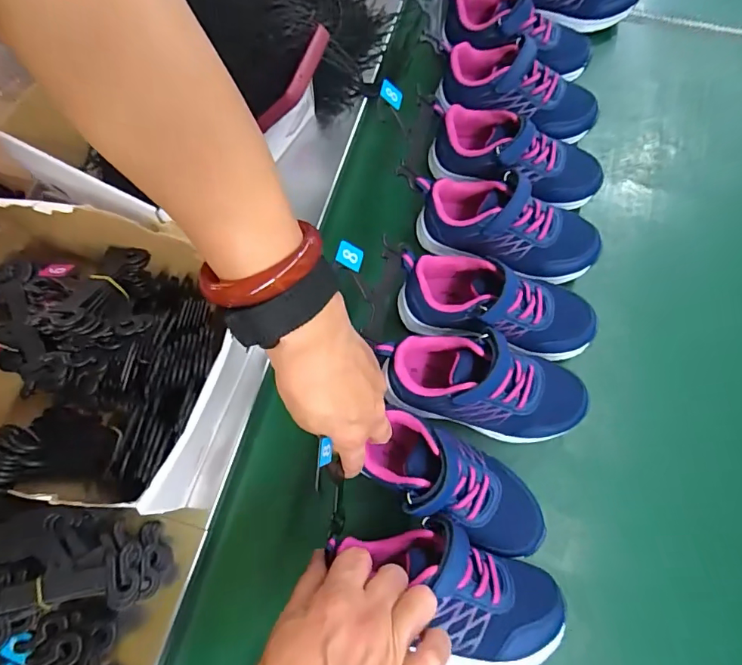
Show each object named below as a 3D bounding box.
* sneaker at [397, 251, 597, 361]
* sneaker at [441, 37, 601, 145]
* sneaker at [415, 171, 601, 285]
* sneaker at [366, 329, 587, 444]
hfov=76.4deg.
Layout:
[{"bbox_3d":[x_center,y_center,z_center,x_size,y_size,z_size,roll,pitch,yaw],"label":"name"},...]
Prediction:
[{"bbox_3d":[0.113,-0.023,0.420,0.170,0.074,0.073,11,72,6],"label":"sneaker"},{"bbox_3d":[0.155,-0.250,0.501,0.168,0.074,0.068,22,74,9],"label":"sneaker"},{"bbox_3d":[0.128,-0.099,0.448,0.174,0.085,0.083,21,74,8],"label":"sneaker"},{"bbox_3d":[0.090,0.043,0.385,0.168,0.059,0.068,13,73,6],"label":"sneaker"}]

